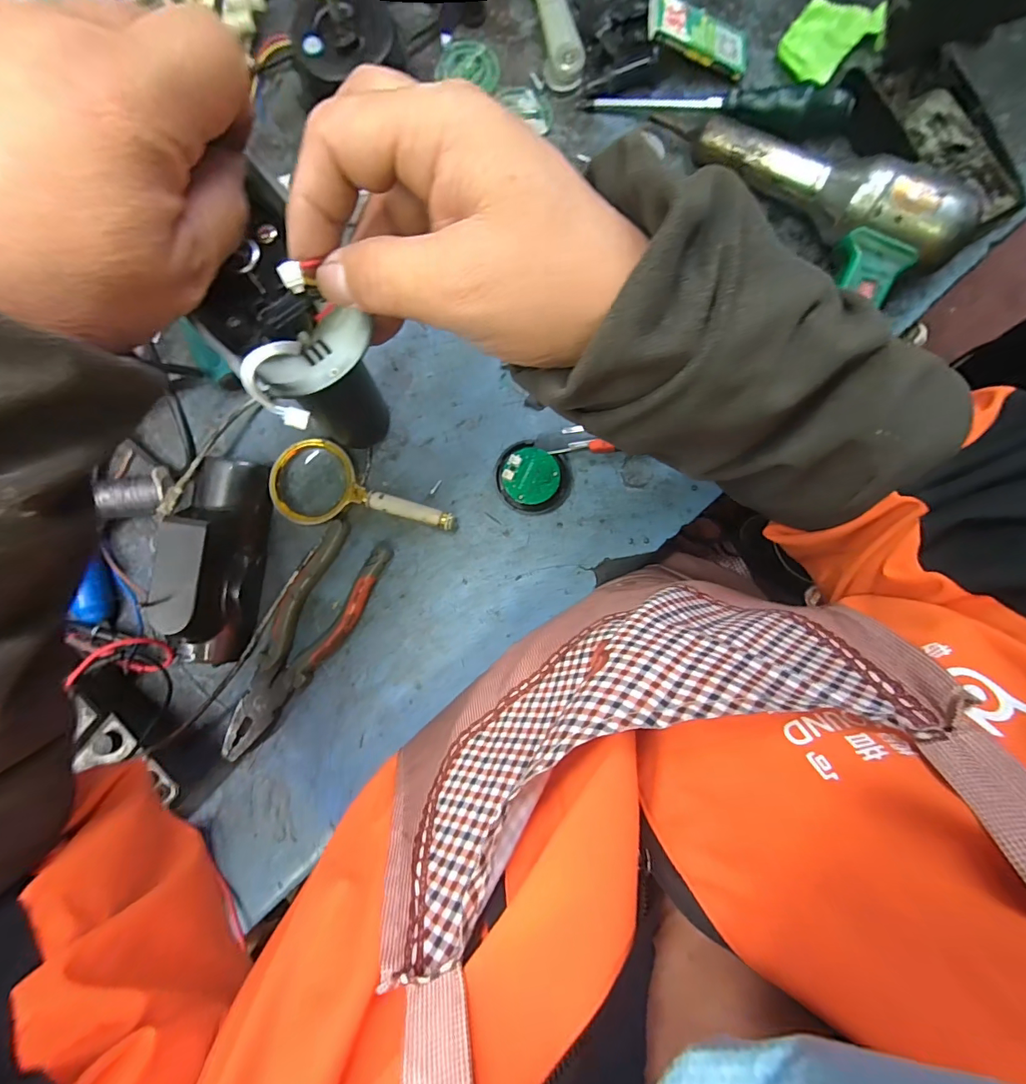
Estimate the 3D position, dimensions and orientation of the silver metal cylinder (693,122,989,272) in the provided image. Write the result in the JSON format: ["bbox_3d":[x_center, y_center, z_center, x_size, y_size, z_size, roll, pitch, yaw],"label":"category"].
[{"bbox_3d":[0.231,-0.266,0.349,0.209,0.054,0.050,38,88,4],"label":"silver metal cylinder"}]

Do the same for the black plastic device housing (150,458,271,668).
[{"bbox_3d":[-0.226,0.014,0.353,0.048,0.058,0.155,3,86,2],"label":"black plastic device housing"}]

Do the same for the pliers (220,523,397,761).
[{"bbox_3d":[-0.166,0.079,0.372,0.058,0.016,0.195,28,87,4],"label":"pliers"}]

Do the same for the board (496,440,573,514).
[{"bbox_3d":[0.016,-0.050,0.372,0.059,0.019,0.052,24,87,4],"label":"board"}]

